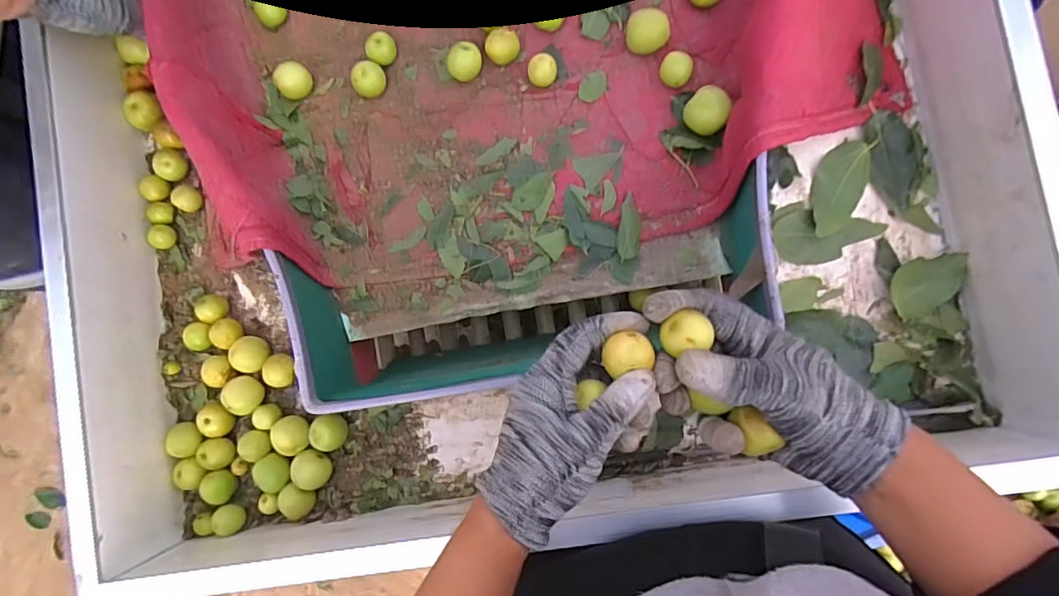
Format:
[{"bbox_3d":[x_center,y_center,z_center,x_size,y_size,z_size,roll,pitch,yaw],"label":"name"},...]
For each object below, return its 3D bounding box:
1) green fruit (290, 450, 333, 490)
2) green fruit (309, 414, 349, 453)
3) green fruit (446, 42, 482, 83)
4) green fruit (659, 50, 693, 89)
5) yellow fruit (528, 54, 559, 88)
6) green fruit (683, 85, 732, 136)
[{"bbox_3d":[-0.208,0.165,0.506,0.031,0.029,0.036,-21,81,3],"label":"green fruit"},{"bbox_3d":[-0.192,0.129,0.508,0.028,0.025,0.033,-7,82,5],"label":"green fruit"},{"bbox_3d":[-0.061,-0.222,0.499,0.032,0.028,0.026,-21,81,3],"label":"green fruit"},{"bbox_3d":[0.134,-0.207,0.482,0.028,0.023,0.026,-1,82,6],"label":"green fruit"},{"bbox_3d":[0.013,-0.212,0.493,0.027,0.023,0.025,-1,82,6],"label":"yellow fruit"},{"bbox_3d":[0.160,-0.167,0.475,0.038,0.031,0.035,-1,82,6],"label":"green fruit"}]

